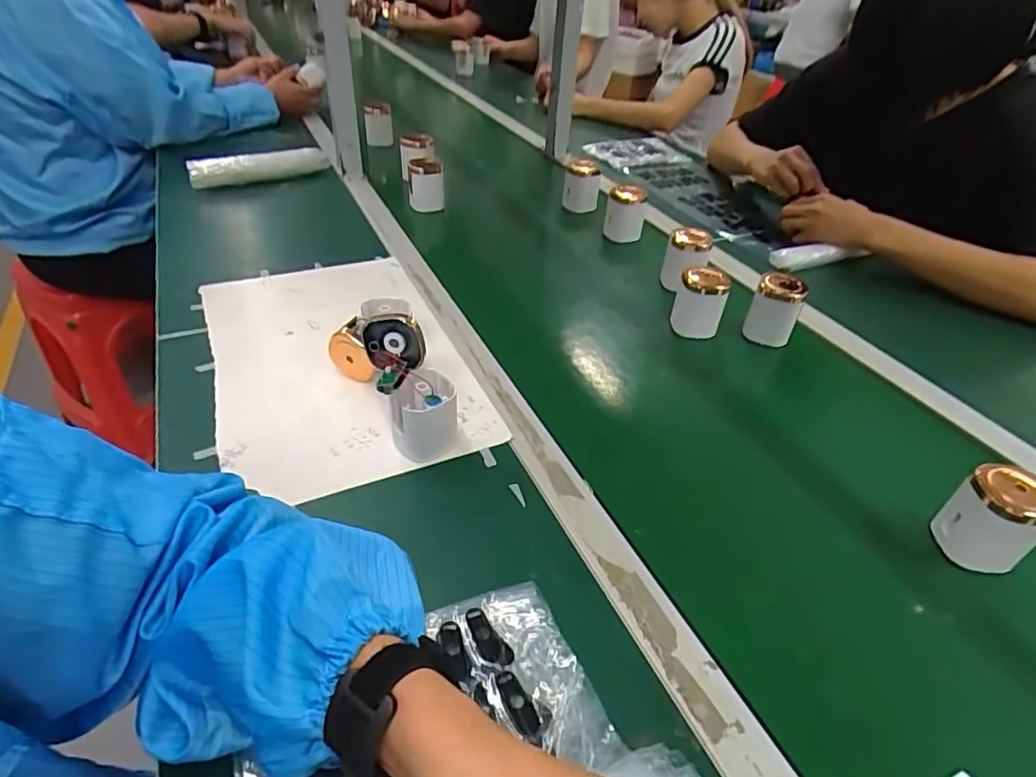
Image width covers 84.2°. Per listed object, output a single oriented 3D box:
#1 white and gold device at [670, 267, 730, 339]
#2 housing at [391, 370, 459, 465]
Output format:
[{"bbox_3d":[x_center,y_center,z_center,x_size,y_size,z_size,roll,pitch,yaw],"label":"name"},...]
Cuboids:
[{"bbox_3d":[0.223,-0.101,0.707,0.059,0.082,0.050,13,40,11],"label":"white and gold device"},{"bbox_3d":[-0.085,0.020,0.521,0.057,0.072,0.061,-1,40,-6],"label":"housing"}]

